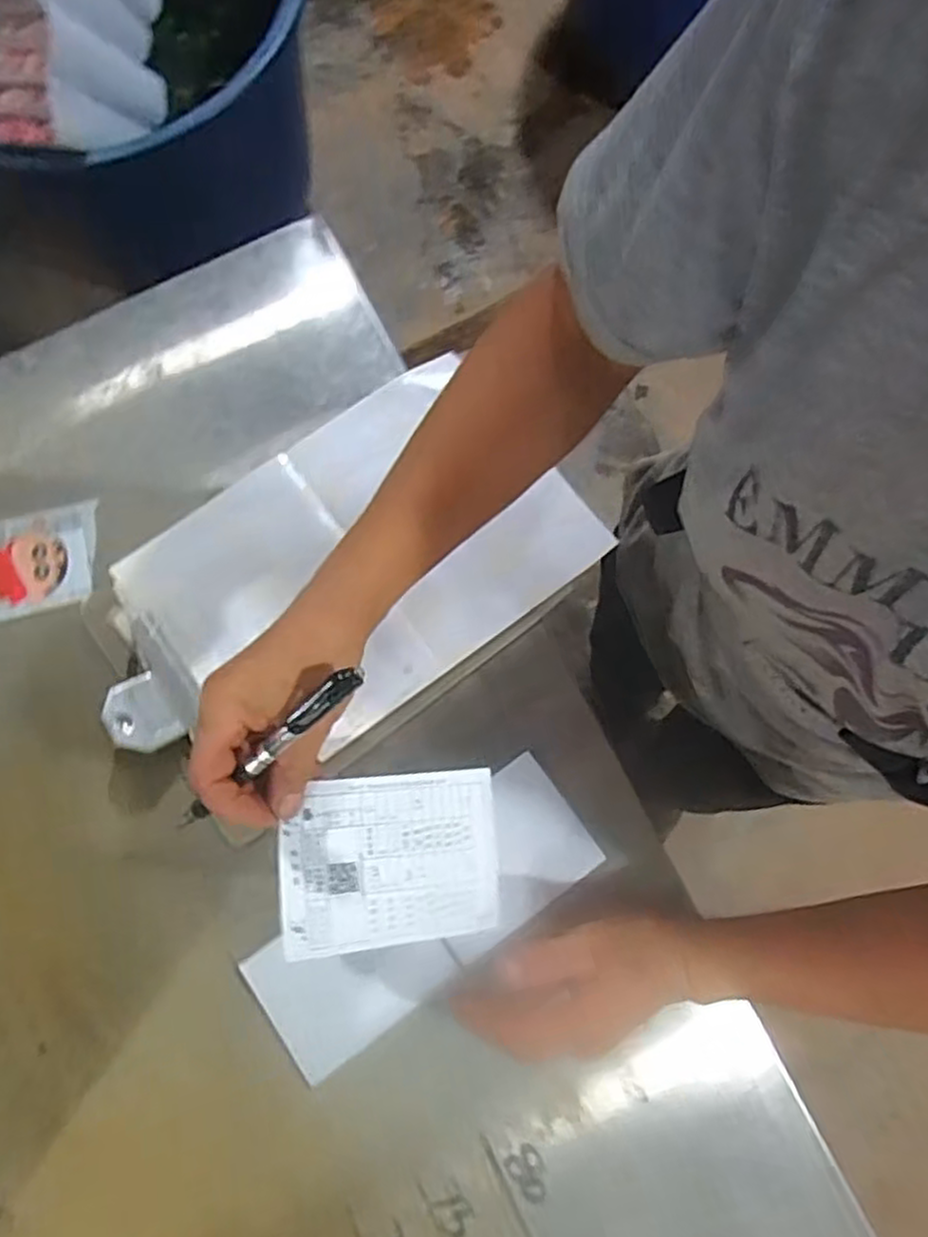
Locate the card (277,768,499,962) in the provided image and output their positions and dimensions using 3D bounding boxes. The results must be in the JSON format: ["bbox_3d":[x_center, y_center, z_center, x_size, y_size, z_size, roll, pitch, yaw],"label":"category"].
[{"bbox_3d":[-0.040,0.136,0.417,0.123,0.012,0.090,-1,78,-17],"label":"card"}]

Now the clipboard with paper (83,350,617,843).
[{"bbox_3d":[-0.094,-0.035,0.562,0.365,0.030,0.225,-36,75,-11],"label":"clipboard with paper"}]

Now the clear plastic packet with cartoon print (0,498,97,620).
[{"bbox_3d":[-0.355,-0.041,0.574,0.135,0.009,0.079,-14,80,-7],"label":"clear plastic packet with cartoon print"}]

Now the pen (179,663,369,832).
[{"bbox_3d":[-0.101,0.068,0.380,0.127,0.017,0.009,-41,74,13],"label":"pen"}]

